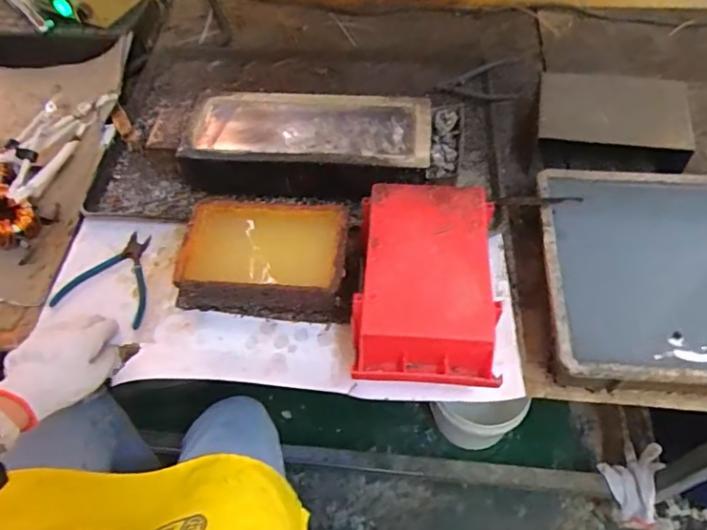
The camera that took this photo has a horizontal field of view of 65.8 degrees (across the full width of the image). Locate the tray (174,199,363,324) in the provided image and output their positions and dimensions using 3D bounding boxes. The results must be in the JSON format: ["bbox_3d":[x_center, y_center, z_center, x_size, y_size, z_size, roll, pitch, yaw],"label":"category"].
[{"bbox_3d":[-0.106,-0.010,0.703,0.227,0.069,0.142,4,55,6],"label":"tray"}]

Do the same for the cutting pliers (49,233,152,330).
[{"bbox_3d":[-0.316,0.015,0.737,0.129,0.024,0.129,14,57,12],"label":"cutting pliers"}]

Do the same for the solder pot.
[{"bbox_3d":[-0.065,-0.170,0.784,0.343,0.071,0.164,5,55,6],"label":"solder pot"}]

